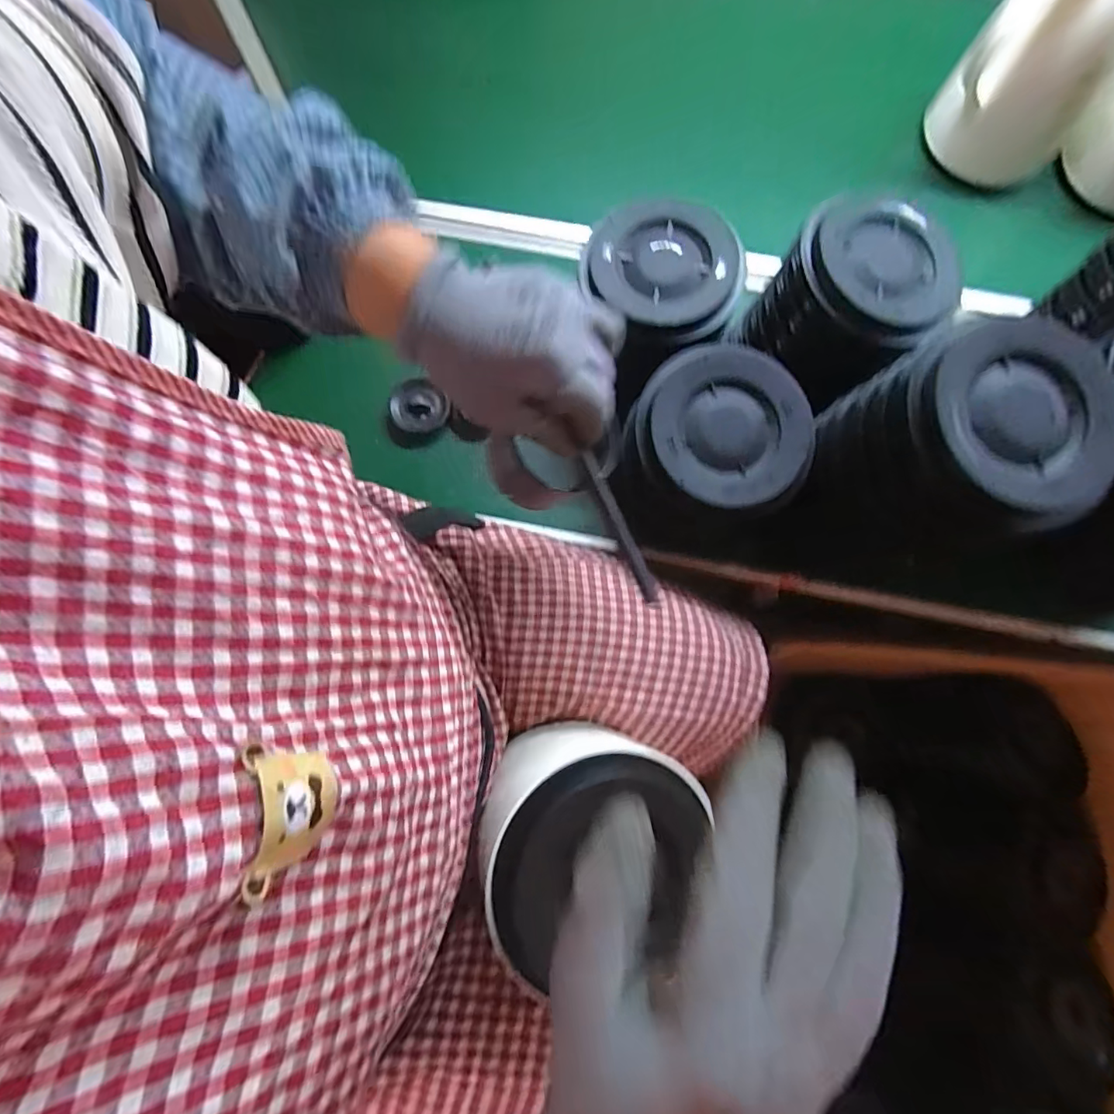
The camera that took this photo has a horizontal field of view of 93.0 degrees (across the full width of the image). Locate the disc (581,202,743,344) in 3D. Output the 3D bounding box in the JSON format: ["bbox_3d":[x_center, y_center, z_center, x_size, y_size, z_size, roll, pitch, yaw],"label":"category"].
[{"bbox_3d":[0.083,-0.229,0.420,0.125,0.021,0.112,-12,76,-4],"label":"disc"}]

